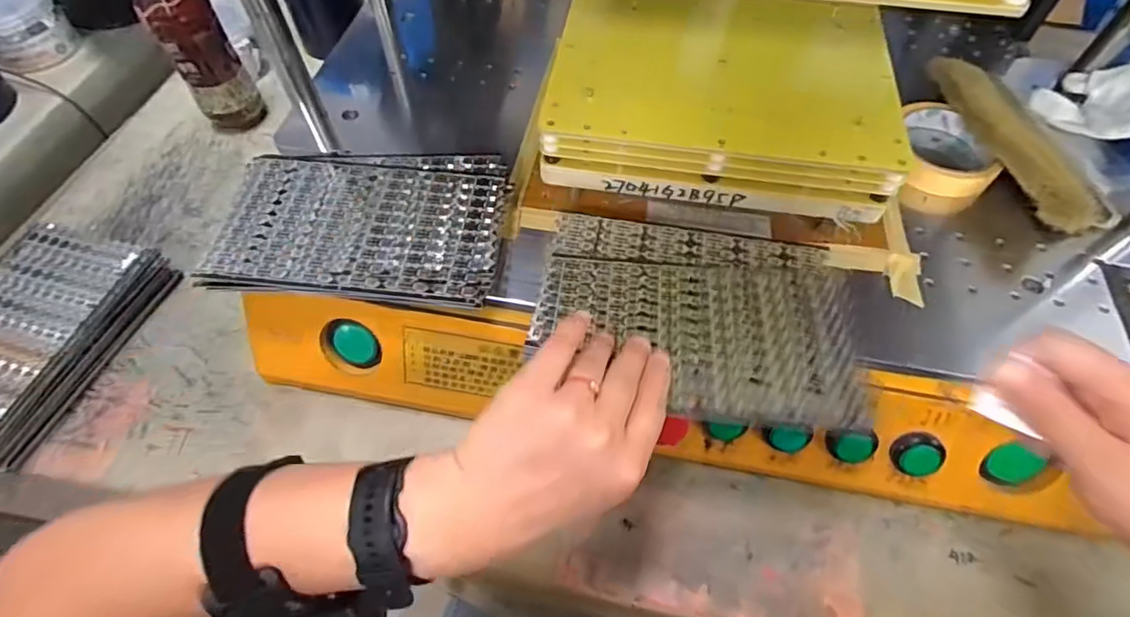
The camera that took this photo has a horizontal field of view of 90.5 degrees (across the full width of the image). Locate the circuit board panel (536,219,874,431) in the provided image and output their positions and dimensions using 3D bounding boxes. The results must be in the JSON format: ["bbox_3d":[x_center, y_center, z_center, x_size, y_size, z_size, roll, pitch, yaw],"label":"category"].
[{"bbox_3d":[0.083,0.001,0.357,0.197,0.007,0.145,6,50,5],"label":"circuit board panel"}]

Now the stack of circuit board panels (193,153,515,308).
[{"bbox_3d":[-0.144,-0.066,0.407,0.194,0.013,0.134,3,58,2],"label":"stack of circuit board panels"}]

